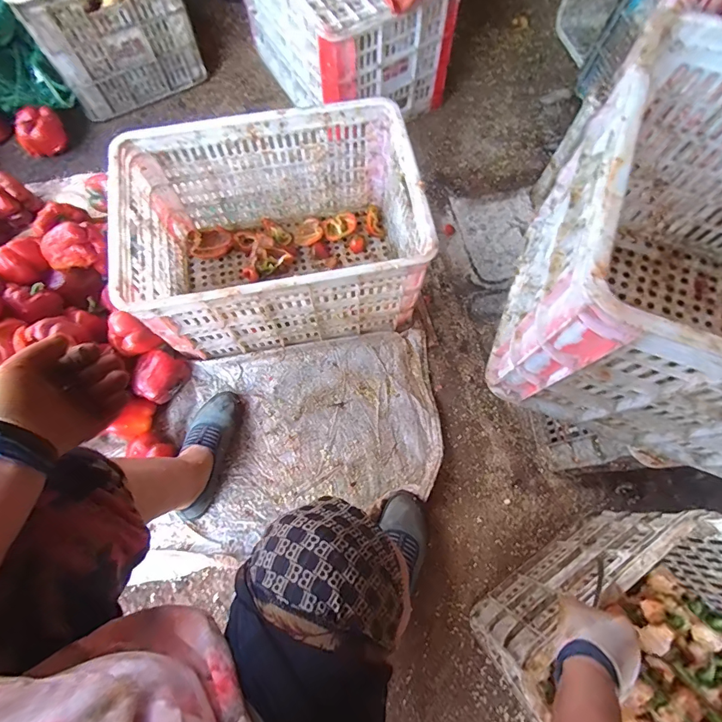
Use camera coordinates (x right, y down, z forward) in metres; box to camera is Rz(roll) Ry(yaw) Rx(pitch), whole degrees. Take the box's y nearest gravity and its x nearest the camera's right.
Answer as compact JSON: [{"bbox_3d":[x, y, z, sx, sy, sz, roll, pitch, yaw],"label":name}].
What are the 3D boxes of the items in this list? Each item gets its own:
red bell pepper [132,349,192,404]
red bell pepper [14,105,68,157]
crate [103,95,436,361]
[{"bbox_3d":[-0.408,0.034,0.847,0.090,0.090,0.100,26,74,8],"label":"red bell pepper"},{"bbox_3d":[-0.796,-0.569,1.041,0.115,0.075,0.091,-40,76,-12],"label":"red bell pepper"},{"bbox_3d":[-0.157,-0.235,0.827,0.500,0.293,0.352,-9,72,-3],"label":"crate"}]

